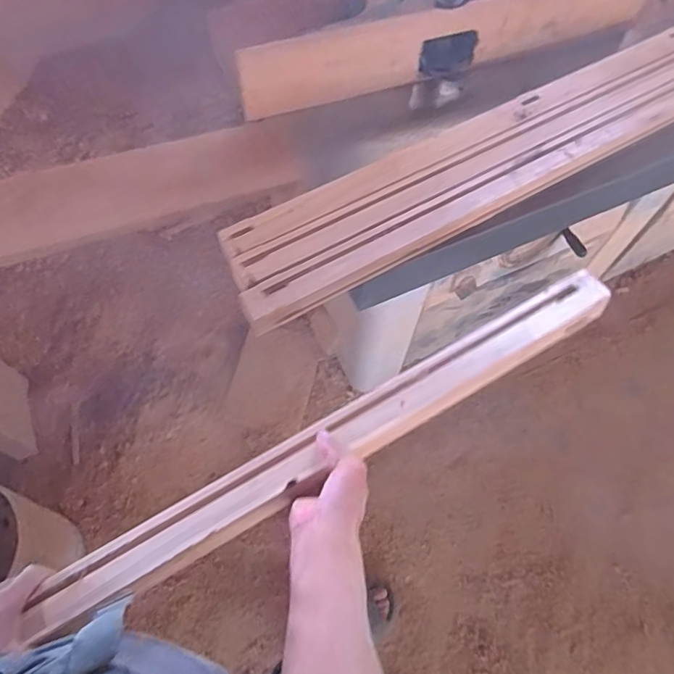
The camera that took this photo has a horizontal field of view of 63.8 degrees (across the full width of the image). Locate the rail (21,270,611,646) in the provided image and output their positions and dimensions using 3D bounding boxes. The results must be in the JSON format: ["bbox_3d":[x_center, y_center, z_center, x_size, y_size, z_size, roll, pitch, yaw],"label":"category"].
[{"bbox_3d":[0.008,0.114,0.616,0.745,0.037,0.062,-28,67,-14],"label":"rail"}]

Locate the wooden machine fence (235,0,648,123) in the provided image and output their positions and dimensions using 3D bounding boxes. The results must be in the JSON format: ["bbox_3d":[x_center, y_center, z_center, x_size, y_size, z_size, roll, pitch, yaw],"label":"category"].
[{"bbox_3d":[0.215,-0.526,0.968,0.783,0.122,0.043,-16,66,-10],"label":"wooden machine fence"}]

